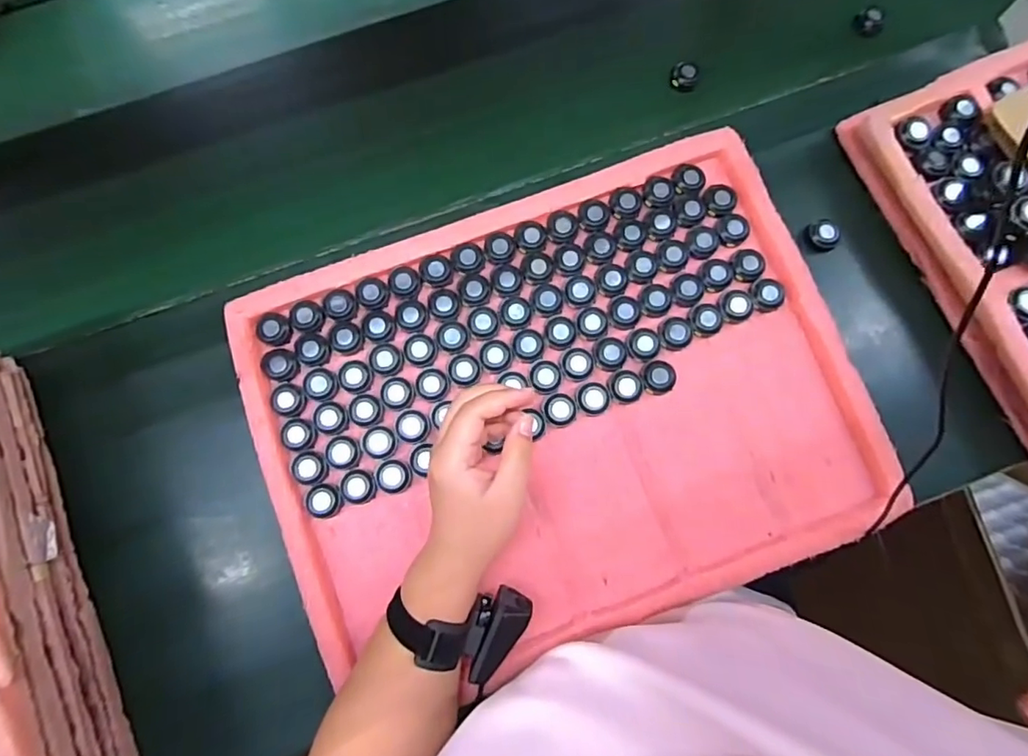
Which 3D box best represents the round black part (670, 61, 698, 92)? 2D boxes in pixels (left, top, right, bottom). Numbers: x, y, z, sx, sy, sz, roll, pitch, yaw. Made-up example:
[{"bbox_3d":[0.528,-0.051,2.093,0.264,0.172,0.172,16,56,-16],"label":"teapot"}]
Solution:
[{"bbox_3d":[0.175,-0.312,0.561,0.028,0.015,0.025,-2,77,0],"label":"round black part"}]

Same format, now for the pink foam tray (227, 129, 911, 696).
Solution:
[{"bbox_3d":[0.039,0.022,0.472,0.497,0.046,0.374,-19,78,-4],"label":"pink foam tray"}]

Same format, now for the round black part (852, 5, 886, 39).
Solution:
[{"bbox_3d":[0.374,-0.373,0.570,0.029,0.018,0.029,0,77,1],"label":"round black part"}]

